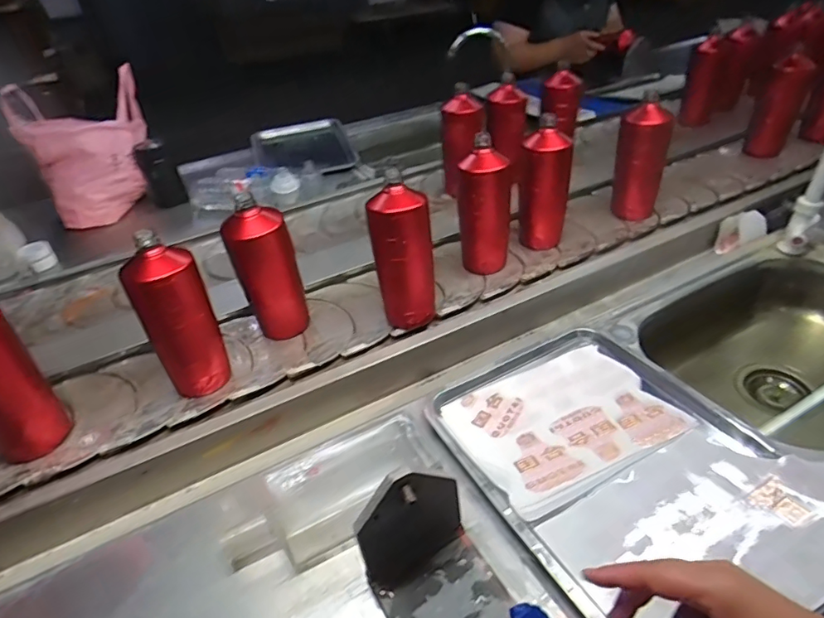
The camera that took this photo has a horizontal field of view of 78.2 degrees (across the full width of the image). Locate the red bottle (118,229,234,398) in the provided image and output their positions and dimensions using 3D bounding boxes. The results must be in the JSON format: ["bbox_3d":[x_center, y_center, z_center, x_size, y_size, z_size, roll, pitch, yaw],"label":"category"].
[{"bbox_3d":[-0.286,0.016,0.621,0.070,0.200,0.072,-1,38,6],"label":"red bottle"}]

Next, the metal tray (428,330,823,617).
[{"bbox_3d":[0.219,0.161,0.536,0.285,0.031,0.382,-25,41,-22],"label":"metal tray"}]

